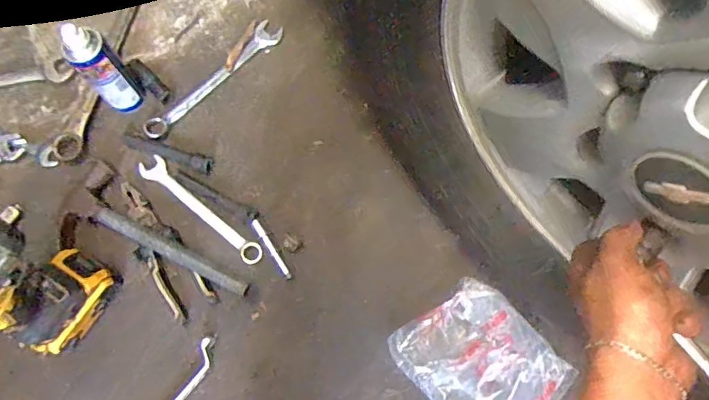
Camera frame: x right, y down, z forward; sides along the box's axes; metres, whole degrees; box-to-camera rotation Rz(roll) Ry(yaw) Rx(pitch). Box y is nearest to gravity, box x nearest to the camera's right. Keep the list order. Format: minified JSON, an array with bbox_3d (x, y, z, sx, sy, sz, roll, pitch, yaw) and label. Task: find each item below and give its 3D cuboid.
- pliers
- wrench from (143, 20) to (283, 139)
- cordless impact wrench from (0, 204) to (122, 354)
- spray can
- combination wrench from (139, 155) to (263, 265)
[{"bbox_3d":[-0.257,0.059,0.645,0.057,0.017,0.203,-34,77,-11],"label":"pliers"},{"bbox_3d":[-0.206,-0.179,0.731,0.040,0.008,0.251,41,77,11],"label":"wrench"},{"bbox_3d":[-0.346,0.092,0.513,0.072,0.232,0.134,23,74,6],"label":"cordless impact wrench"},{"bbox_3d":[-0.324,-0.163,0.645,0.047,0.159,0.041,-42,78,-12],"label":"spray can"},{"bbox_3d":[-0.211,0.013,0.675,0.216,0.009,0.032,40,76,10],"label":"combination wrench"}]

